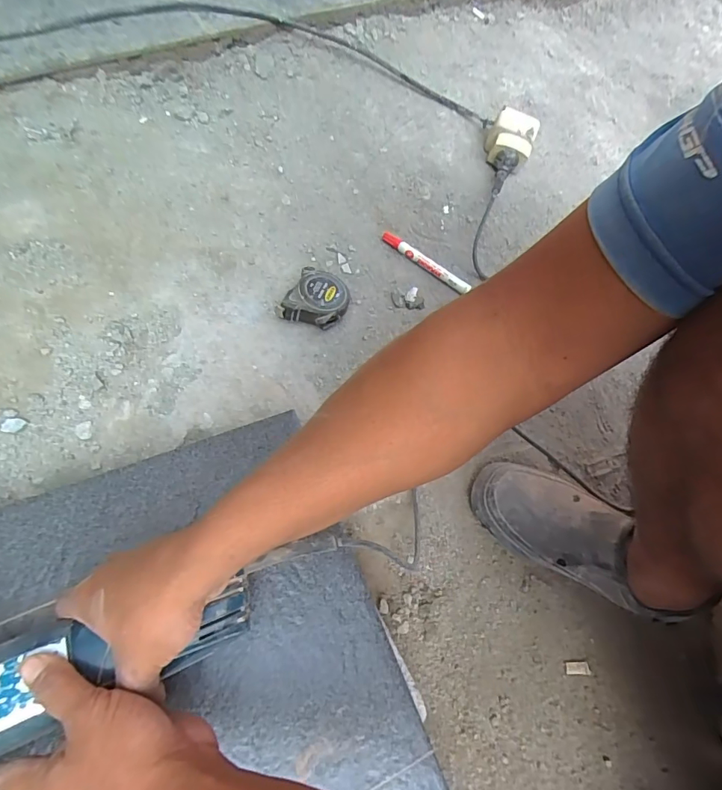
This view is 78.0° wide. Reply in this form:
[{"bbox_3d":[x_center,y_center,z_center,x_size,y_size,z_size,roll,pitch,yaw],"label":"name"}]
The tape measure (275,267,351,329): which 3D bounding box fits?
[{"bbox_3d":[-0.056,-0.121,0.557,0.080,0.043,0.073,8,62,1],"label":"tape measure"}]

